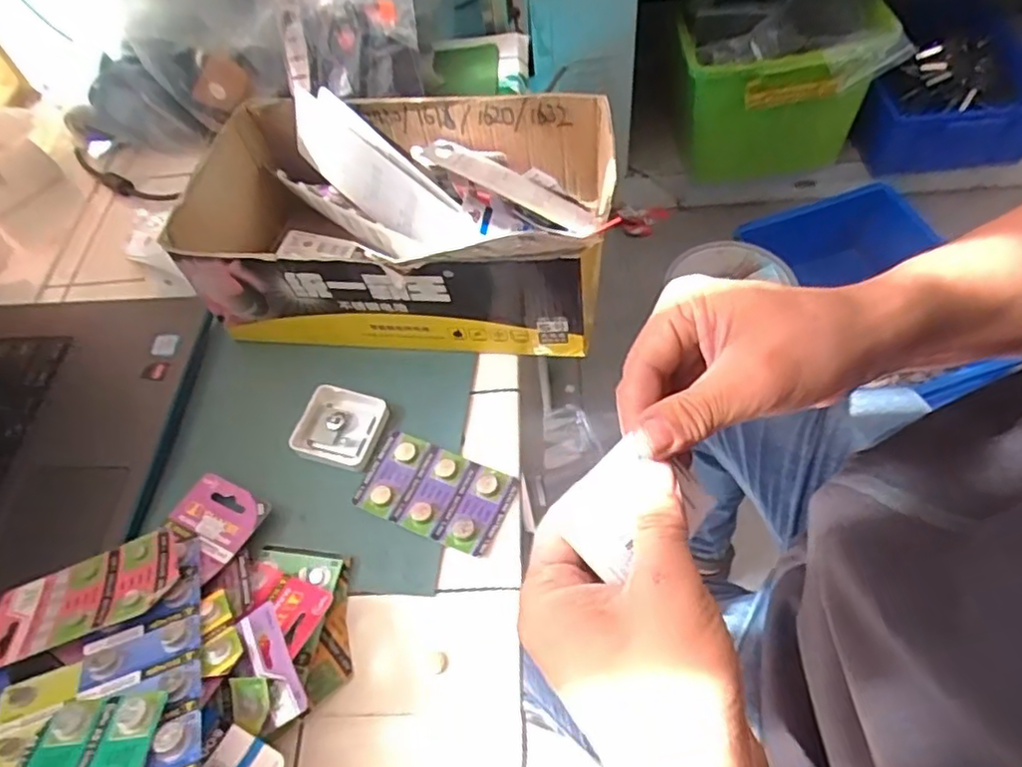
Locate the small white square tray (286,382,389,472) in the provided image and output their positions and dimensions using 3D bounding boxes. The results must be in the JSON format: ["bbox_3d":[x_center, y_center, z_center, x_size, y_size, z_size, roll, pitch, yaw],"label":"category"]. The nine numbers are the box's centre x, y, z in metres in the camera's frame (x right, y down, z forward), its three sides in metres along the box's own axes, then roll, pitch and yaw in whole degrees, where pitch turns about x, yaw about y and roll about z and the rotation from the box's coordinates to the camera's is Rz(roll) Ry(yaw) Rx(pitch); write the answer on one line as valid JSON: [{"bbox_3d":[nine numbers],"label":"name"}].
[{"bbox_3d":[-0.101,0.025,0.386,0.048,0.008,0.047,10,59,10],"label":"small white square tray"}]

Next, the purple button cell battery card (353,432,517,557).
[{"bbox_3d":[-0.042,0.059,0.361,0.081,0.006,0.050,21,62,16],"label":"purple button cell battery card"}]

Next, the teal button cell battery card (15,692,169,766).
[{"bbox_3d":[-0.167,0.145,0.253,0.051,0.006,0.053,-8,34,-2],"label":"teal button cell battery card"}]

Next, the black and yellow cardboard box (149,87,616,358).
[{"bbox_3d":[-0.068,-0.105,0.415,0.245,0.092,0.142,5,59,7],"label":"black and yellow cardboard box"}]

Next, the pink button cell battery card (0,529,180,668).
[{"bbox_3d":[-0.211,0.105,0.319,0.092,0.006,0.048,-20,41,-6],"label":"pink button cell battery card"}]

